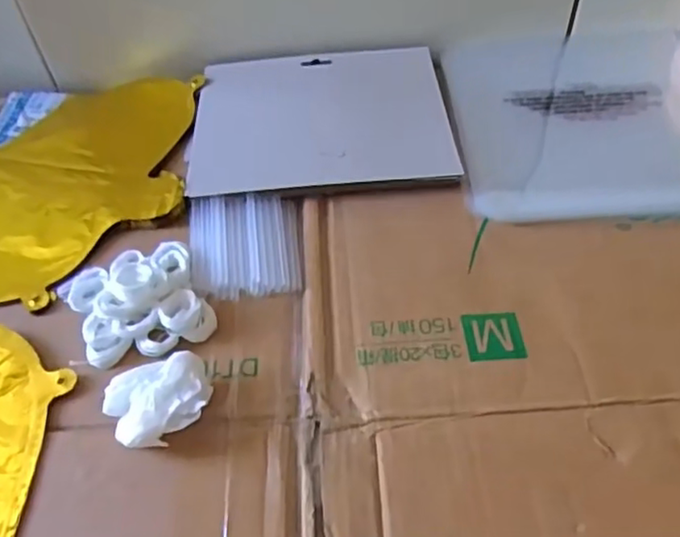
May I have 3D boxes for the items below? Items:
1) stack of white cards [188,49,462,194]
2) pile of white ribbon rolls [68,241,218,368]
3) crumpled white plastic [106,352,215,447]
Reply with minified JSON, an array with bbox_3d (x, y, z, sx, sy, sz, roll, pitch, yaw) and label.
[{"bbox_3d":[-0.015,-0.118,0.506,0.195,0.016,0.158,-5,50,2],"label":"stack of white cards"},{"bbox_3d":[-0.125,0.014,0.395,0.075,0.022,0.082,-22,52,-14],"label":"pile of white ribbon rolls"},{"bbox_3d":[-0.097,0.072,0.349,0.053,0.025,0.045,-18,51,-12],"label":"crumpled white plastic"}]

